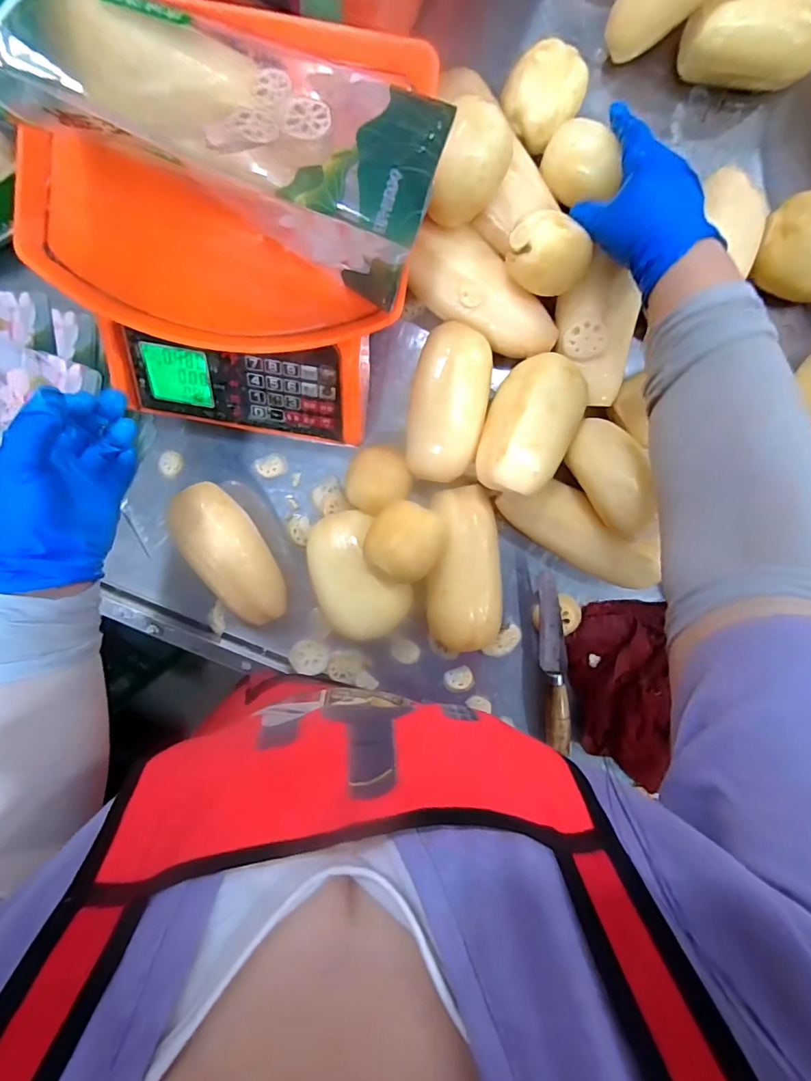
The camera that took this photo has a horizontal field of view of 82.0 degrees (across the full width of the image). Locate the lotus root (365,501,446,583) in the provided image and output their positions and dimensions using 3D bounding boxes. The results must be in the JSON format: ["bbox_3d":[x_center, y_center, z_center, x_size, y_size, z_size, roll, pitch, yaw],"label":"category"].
[{"bbox_3d":[-0.001,0.000,0.421,0.065,0.048,0.066,0,98,1],"label":"lotus root"}]

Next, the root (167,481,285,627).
[{"bbox_3d":[-0.173,0.017,0.465,0.068,0.054,0.149,-26,97,3],"label":"root"}]

